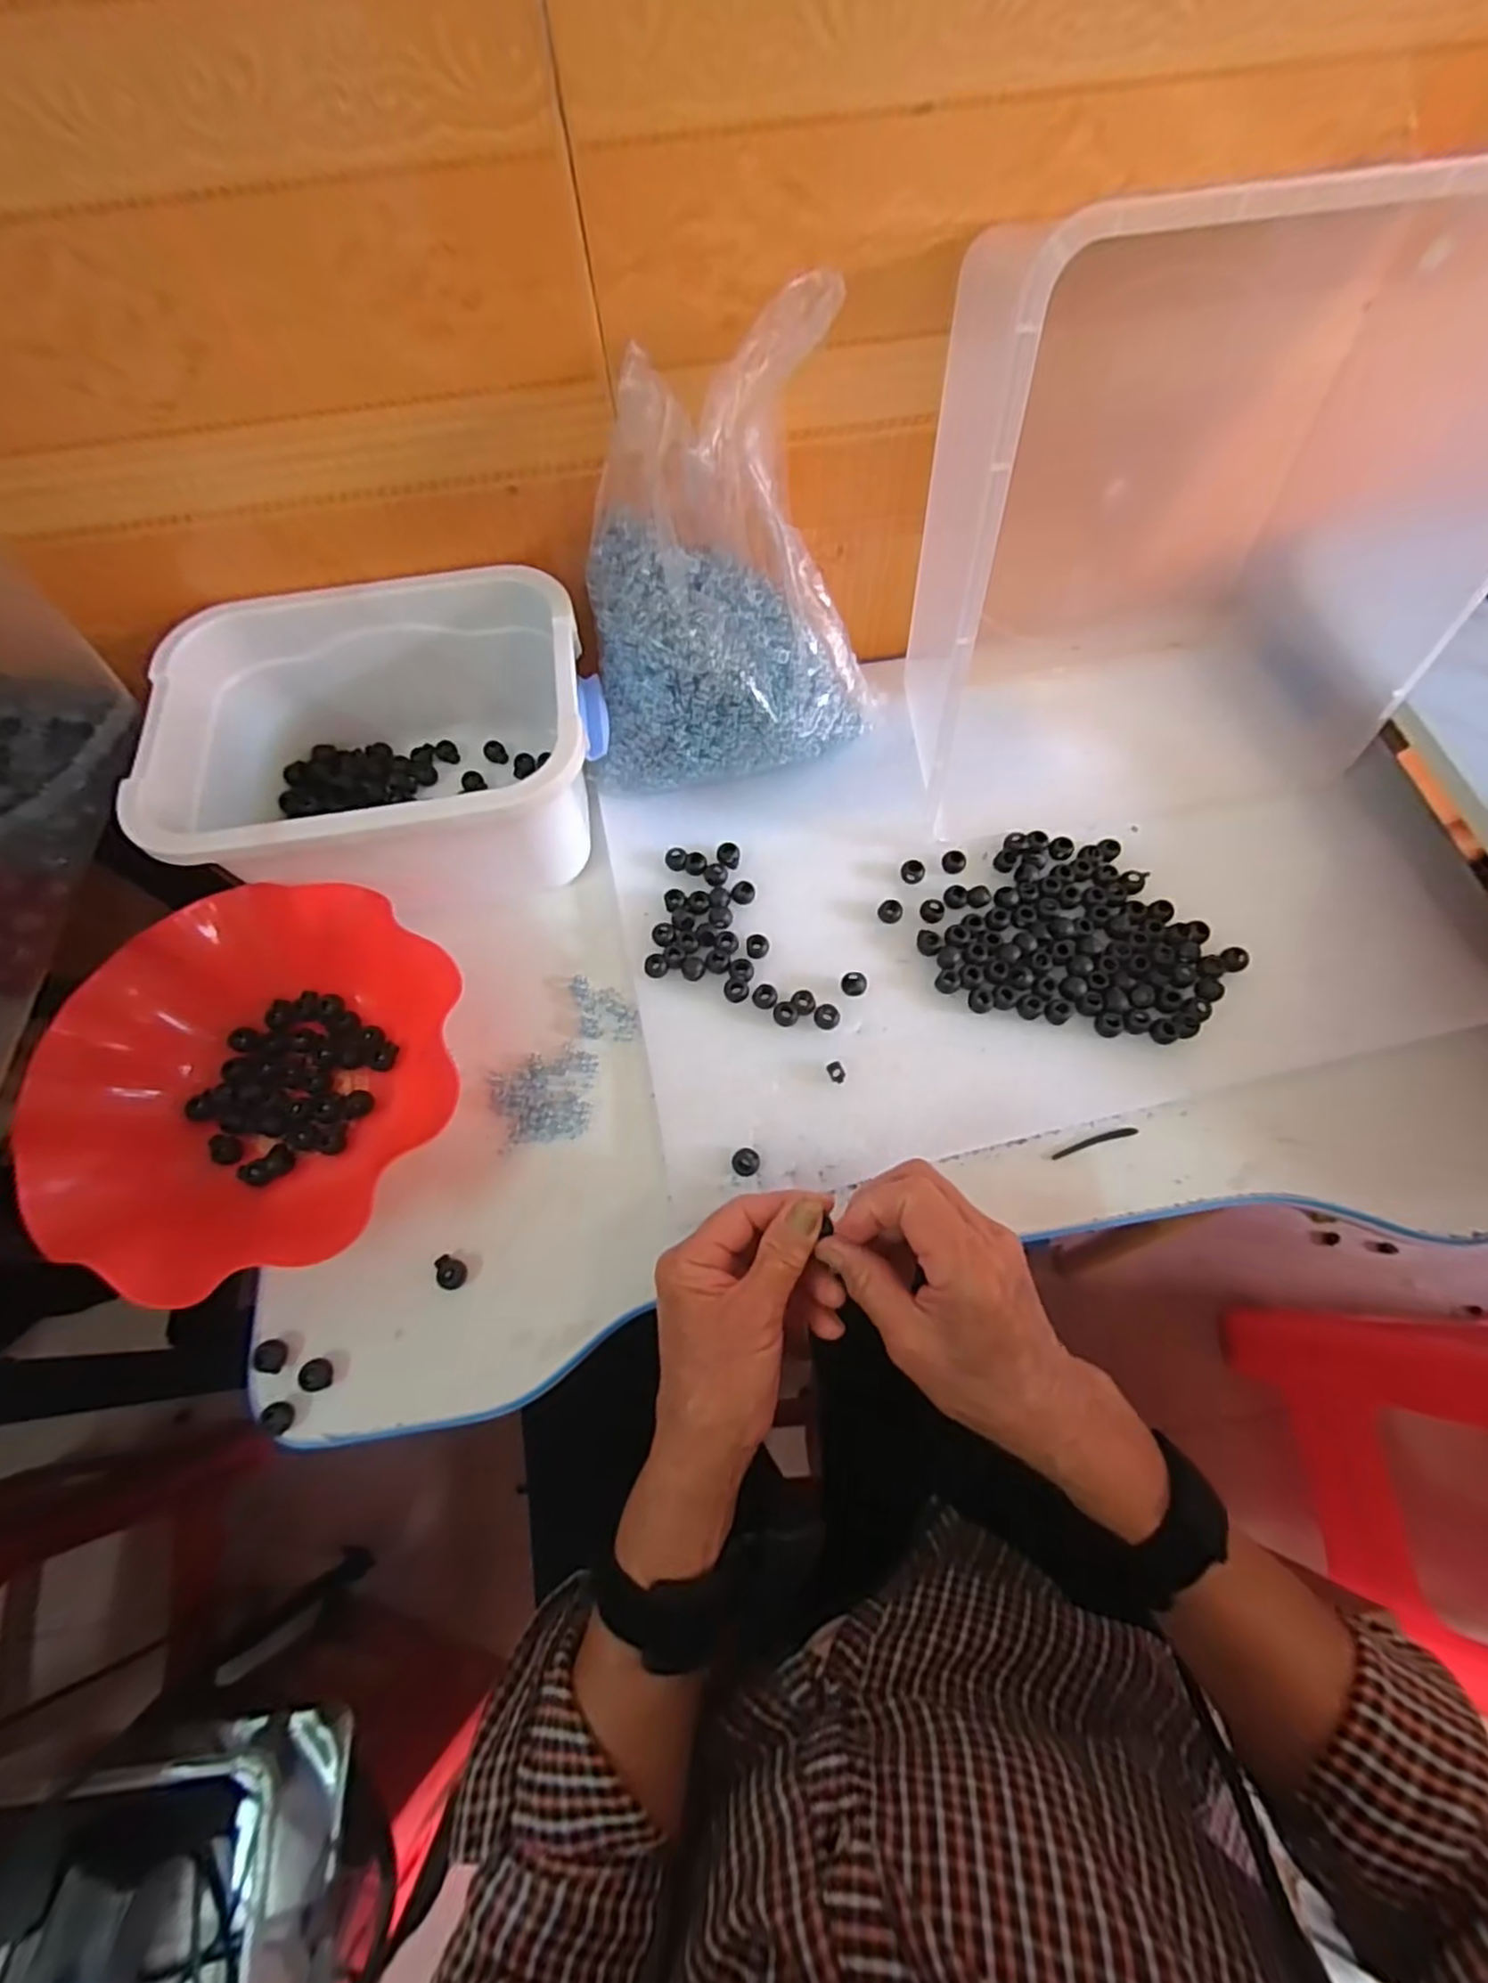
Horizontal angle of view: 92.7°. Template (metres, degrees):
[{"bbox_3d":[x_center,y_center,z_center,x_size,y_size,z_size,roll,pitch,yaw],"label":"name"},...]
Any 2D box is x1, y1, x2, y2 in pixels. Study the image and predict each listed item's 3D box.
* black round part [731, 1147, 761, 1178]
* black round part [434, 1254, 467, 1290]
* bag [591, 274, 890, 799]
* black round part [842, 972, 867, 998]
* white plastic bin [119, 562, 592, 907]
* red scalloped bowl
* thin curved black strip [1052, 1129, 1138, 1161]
[{"bbox_3d":[0.001,0.097,0.404,0.016,0.008,0.015,-1,67,2],"label":"black round part"},{"bbox_3d":[-0.162,0.155,0.393,0.014,0.010,0.019,-26,69,-9],"label":"black round part"},{"bbox_3d":[-0.017,-0.240,0.427,0.192,0.219,0.115,-14,68,-1],"label":"bag"},{"bbox_3d":[0.068,-0.004,0.441,0.015,0.008,0.014,-1,67,2],"label":"black round part"},{"bbox_3d":[-0.219,-0.146,0.463,0.252,0.129,0.179,-11,68,0],"label":"white plastic bin"},{"bbox_3d":[-0.273,0.047,0.408,0.235,0.063,0.215,-27,69,-9],"label":"red scalloped bowl"},{"bbox_3d":[0.203,0.087,0.411,0.051,0.004,0.006,-16,67,-5],"label":"thin curved black strip"}]

